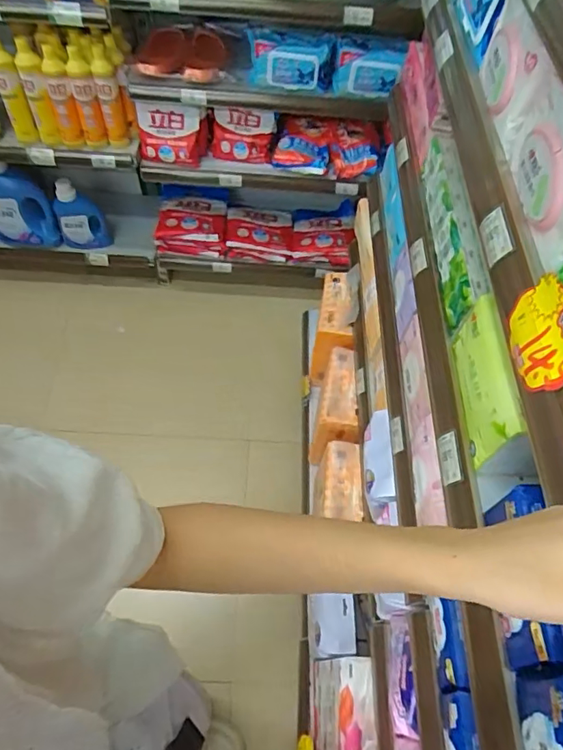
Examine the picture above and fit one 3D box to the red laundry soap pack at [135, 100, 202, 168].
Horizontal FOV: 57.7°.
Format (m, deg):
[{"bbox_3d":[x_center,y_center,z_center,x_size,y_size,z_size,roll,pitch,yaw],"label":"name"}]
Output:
[{"bbox_3d":[-0.287,-0.609,1.287,0.159,0.144,0.067,12,58,4],"label":"red laundry soap pack"}]

